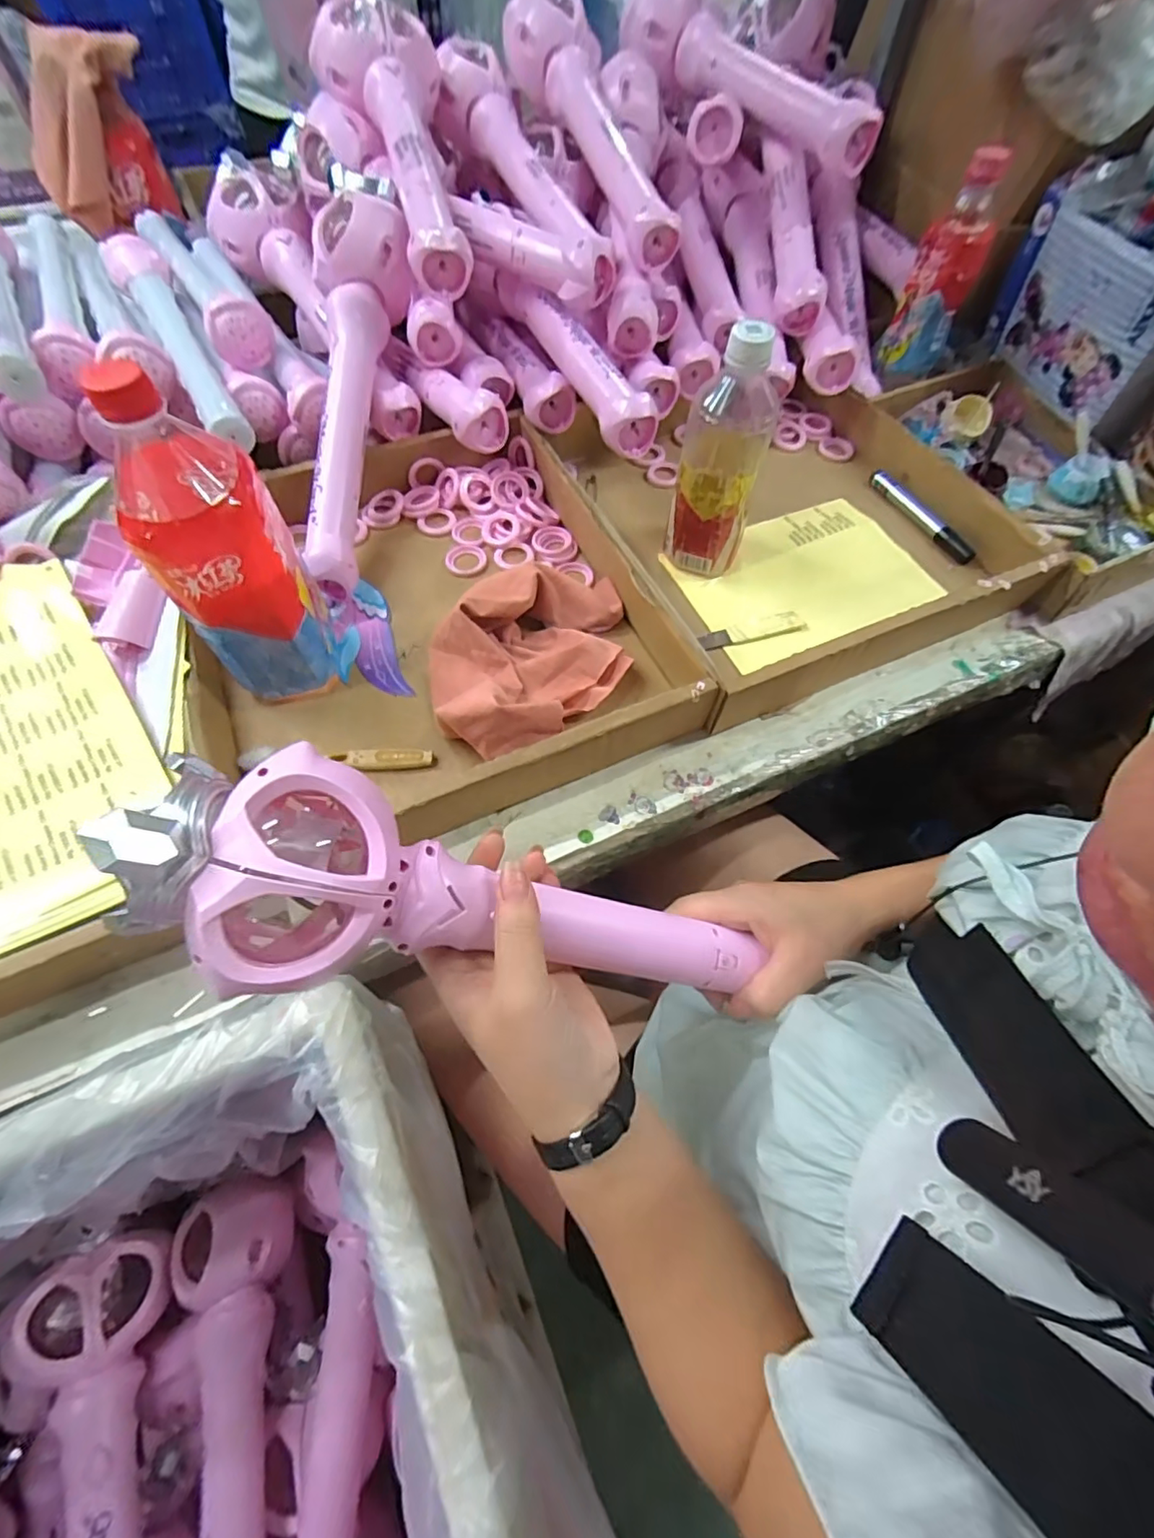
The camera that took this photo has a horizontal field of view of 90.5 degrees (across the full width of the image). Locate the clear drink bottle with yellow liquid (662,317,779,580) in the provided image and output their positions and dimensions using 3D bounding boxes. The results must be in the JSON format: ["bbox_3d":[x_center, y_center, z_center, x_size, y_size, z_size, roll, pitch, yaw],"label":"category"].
[{"bbox_3d":[0.117,-0.249,0.460,0.063,0.183,0.069,16,63,6],"label":"clear drink bottle with yellow liquid"}]

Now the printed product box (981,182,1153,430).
[{"bbox_3d":[0.482,-0.440,0.557,0.030,0.124,0.168,-20,65,-12],"label":"printed product box"}]

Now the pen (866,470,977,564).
[{"bbox_3d":[0.337,-0.250,0.566,0.020,0.015,0.135,-26,66,-14],"label":"pen"}]

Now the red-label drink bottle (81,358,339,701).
[{"bbox_3d":[-0.233,-0.149,0.376,0.080,0.202,0.102,-29,67,-16],"label":"red-label drink bottle"}]

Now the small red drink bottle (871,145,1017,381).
[{"bbox_3d":[0.361,-0.483,0.562,0.064,0.165,0.050,30,66,13],"label":"small red drink bottle"}]

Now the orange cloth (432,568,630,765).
[{"bbox_3d":[-0.031,-0.095,0.440,0.187,0.073,0.131,-38,70,-19],"label":"orange cloth"}]

